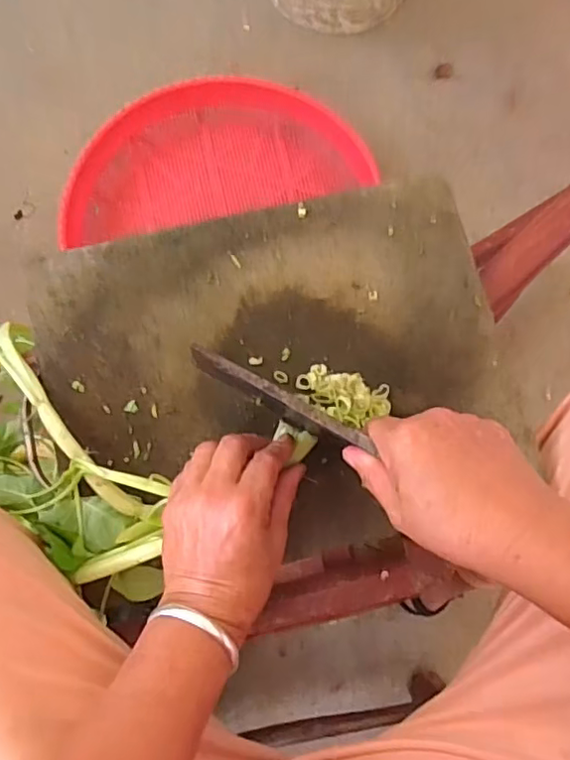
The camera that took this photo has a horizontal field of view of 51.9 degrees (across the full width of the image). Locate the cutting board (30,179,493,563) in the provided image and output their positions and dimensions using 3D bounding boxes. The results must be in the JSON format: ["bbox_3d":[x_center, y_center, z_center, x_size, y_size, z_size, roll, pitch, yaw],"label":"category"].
[{"bbox_3d":[-0.003,-0.007,0.461,0.346,0.016,0.267,-13,79,-4],"label":"cutting board"}]

